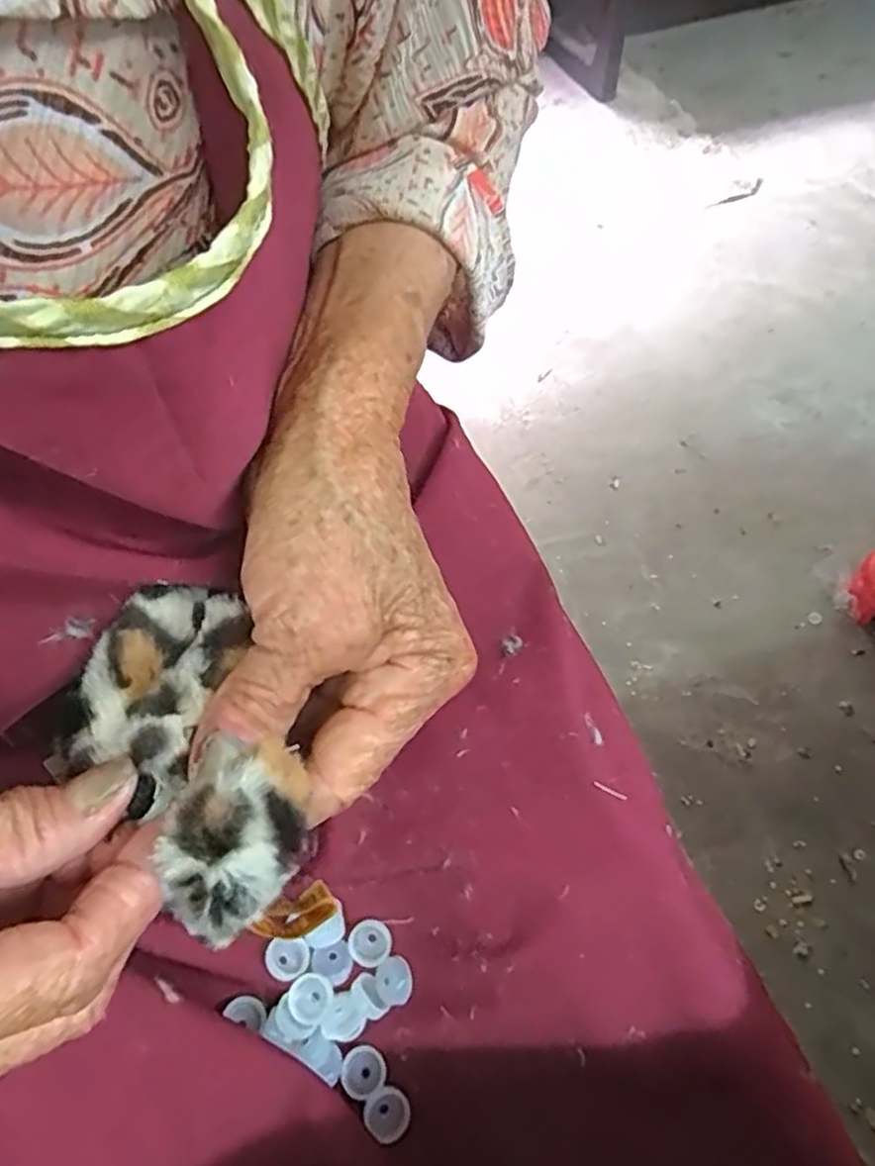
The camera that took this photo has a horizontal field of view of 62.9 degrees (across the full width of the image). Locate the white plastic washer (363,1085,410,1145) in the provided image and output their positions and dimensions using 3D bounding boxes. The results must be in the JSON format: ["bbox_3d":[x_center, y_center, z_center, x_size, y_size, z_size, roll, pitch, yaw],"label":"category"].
[{"bbox_3d":[-0.019,0.195,0.263,0.016,0.004,0.016,-2,54,3],"label":"white plastic washer"}]

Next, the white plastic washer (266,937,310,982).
[{"bbox_3d":[-0.058,0.146,0.277,0.015,0.007,0.015,-2,54,3],"label":"white plastic washer"}]

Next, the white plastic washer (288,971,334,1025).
[{"bbox_3d":[-0.048,0.159,0.273,0.016,0.006,0.016,-2,54,3],"label":"white plastic washer"}]

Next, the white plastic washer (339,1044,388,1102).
[{"bbox_3d":[-0.029,0.187,0.273,0.017,0.006,0.016,-2,54,3],"label":"white plastic washer"}]

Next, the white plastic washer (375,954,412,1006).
[{"bbox_3d":[-0.017,0.156,0.280,0.015,0.006,0.016,-2,54,3],"label":"white plastic washer"}]

